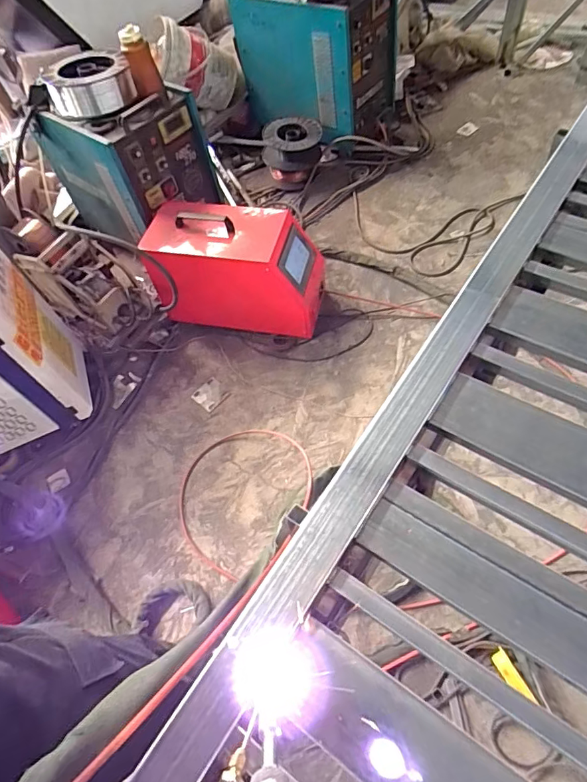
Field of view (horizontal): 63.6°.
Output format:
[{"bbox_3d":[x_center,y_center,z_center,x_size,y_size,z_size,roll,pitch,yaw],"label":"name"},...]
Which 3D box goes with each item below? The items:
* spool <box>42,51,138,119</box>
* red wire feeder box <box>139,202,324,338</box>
[{"bbox_3d":[-0.660,-1.003,1.565,0.262,0.145,0.262,-5,59,8],"label":"spool"},{"bbox_3d":[-0.194,-0.431,1.686,0.564,0.374,0.299,3,61,13],"label":"red wire feeder box"}]

